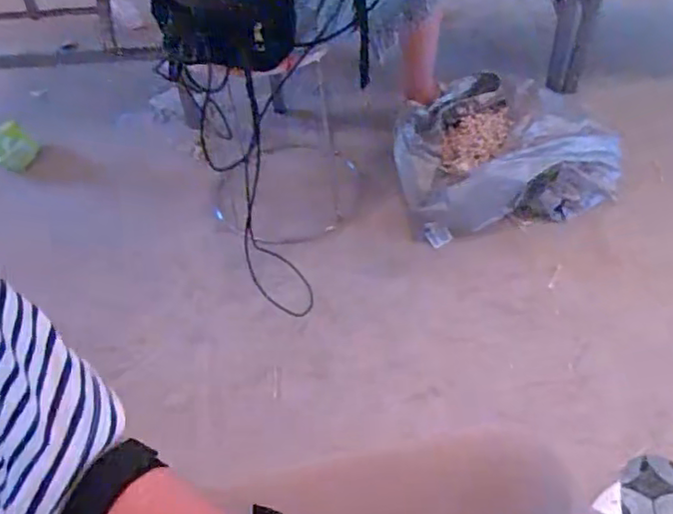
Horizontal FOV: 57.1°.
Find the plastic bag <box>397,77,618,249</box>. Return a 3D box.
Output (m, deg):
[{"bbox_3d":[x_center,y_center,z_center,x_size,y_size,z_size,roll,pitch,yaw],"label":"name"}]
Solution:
[{"bbox_3d":[0.376,-0.261,1.438,0.495,0.174,0.416,-12,49,-6],"label":"plastic bag"}]

